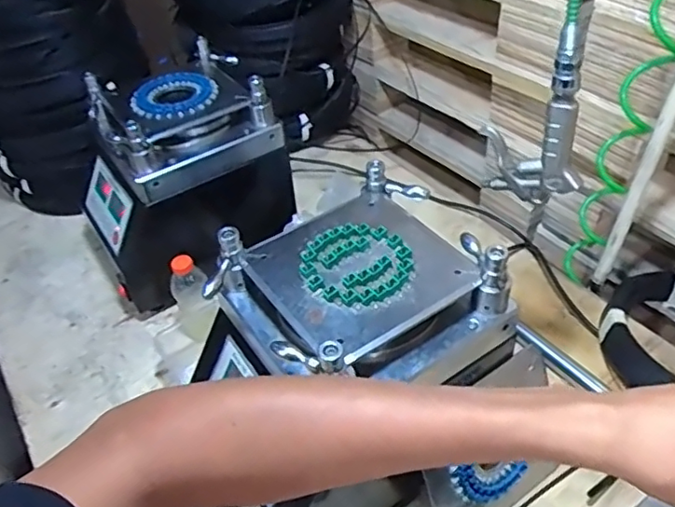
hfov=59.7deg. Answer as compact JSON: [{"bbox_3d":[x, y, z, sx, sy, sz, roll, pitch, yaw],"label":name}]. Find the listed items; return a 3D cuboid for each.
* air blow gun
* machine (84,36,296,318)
[{"bbox_3d":[0.183,-0.122,0.543,0.096,0.167,0.022,21,50,27],"label":"air blow gun"},{"bbox_3d":[-0.241,-0.117,0.906,0.296,0.267,0.215,-28,47,-21],"label":"machine"}]

